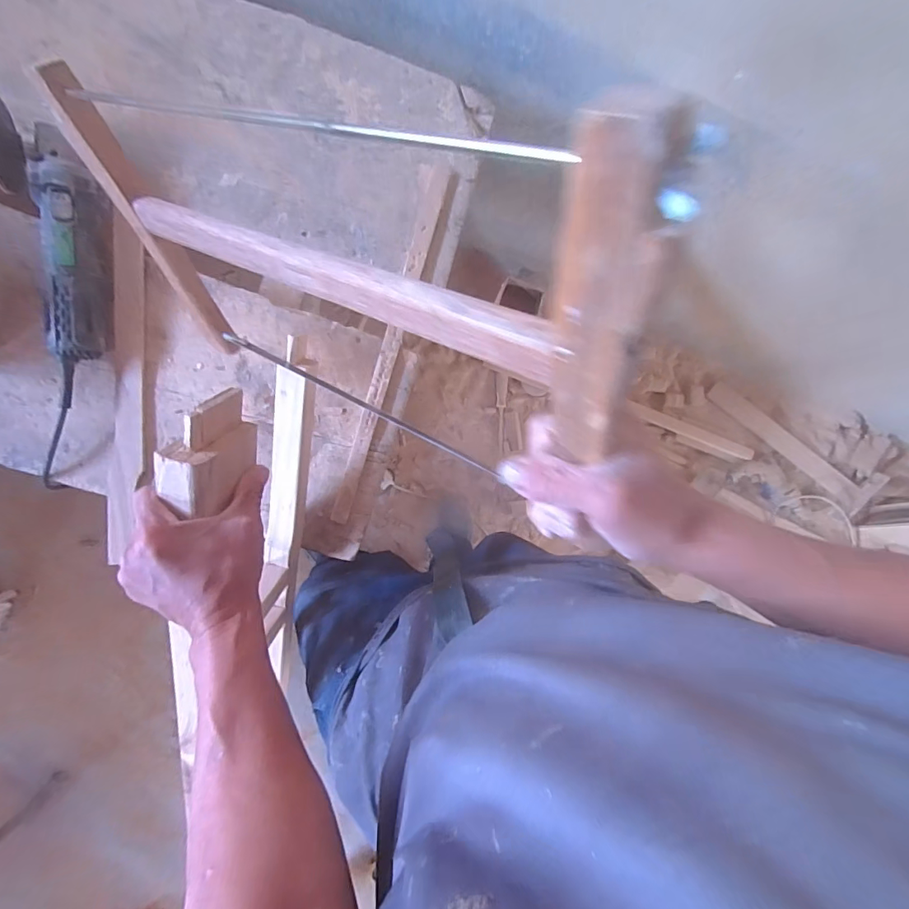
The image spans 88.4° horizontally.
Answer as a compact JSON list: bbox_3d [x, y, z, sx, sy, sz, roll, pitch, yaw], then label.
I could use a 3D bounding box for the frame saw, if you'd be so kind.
[{"bbox_3d":[-0.093,-0.111,0.319,0.458,0.234,0.048,23,68,27],"label":"frame saw"}]

